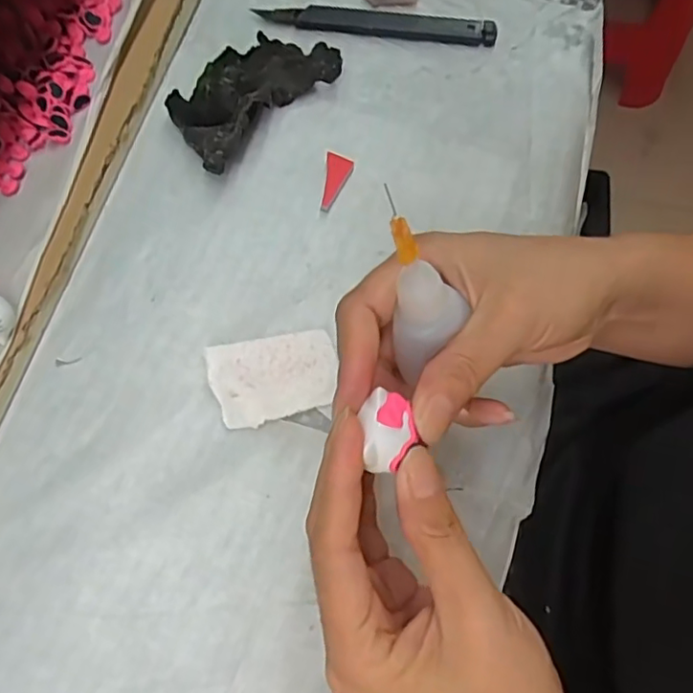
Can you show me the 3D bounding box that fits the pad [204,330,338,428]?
[{"bbox_3d":[-0.036,0.016,0.296,0.061,0.007,0.043,-8,72,-2],"label":"pad"}]

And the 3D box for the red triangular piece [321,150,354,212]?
[{"bbox_3d":[-0.005,-0.093,0.333,0.015,0.006,0.038,4,72,2],"label":"red triangular piece"}]

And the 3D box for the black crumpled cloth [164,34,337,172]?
[{"bbox_3d":[-0.059,-0.149,0.344,0.060,0.024,0.096,43,77,14],"label":"black crumpled cloth"}]

